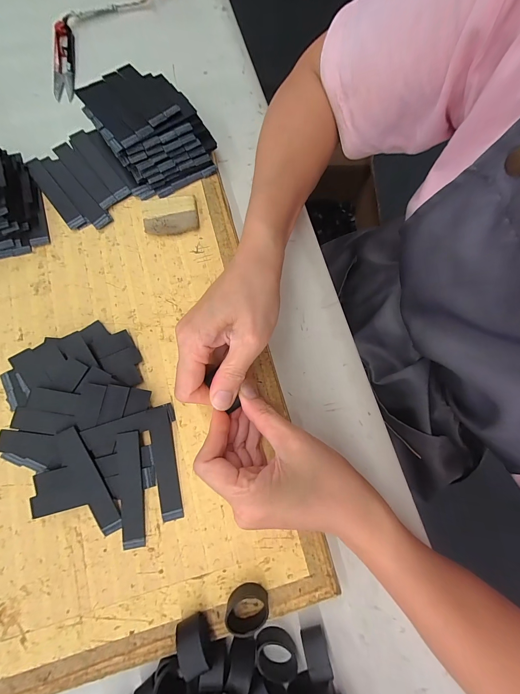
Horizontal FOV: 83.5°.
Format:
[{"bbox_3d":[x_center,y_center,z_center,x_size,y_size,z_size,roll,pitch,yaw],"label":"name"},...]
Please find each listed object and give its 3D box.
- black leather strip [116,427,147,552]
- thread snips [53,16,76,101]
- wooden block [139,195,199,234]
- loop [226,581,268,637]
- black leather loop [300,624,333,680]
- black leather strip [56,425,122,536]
[{"bbox_3d":[-0.108,0.118,0.243,0.019,0.005,0.092,-5,85,-11],"label":"black leather strip"},{"bbox_3d":[-0.232,-0.343,0.344,0.025,0.013,0.106,-4,78,-5],"label":"thread snips"},{"bbox_3d":[-0.091,-0.133,0.295,0.054,0.008,0.039,-10,78,-7],"label":"wooden block"},{"bbox_3d":[-0.010,0.198,0.221,0.031,0.016,0.025,-2,77,-5],"label":"loop"},{"bbox_3d":[0.043,0.233,0.225,0.018,0.024,0.023,-12,78,-7],"label":"black leather loop"},{"bbox_3d":[-0.139,0.109,0.237,0.019,0.004,0.090,-25,93,-7],"label":"black leather strip"}]

